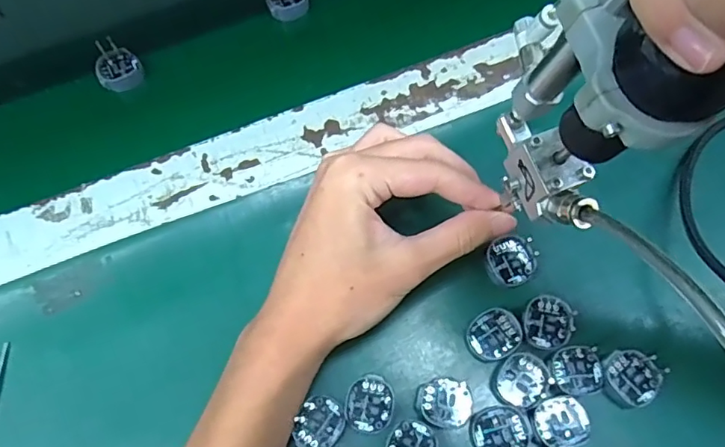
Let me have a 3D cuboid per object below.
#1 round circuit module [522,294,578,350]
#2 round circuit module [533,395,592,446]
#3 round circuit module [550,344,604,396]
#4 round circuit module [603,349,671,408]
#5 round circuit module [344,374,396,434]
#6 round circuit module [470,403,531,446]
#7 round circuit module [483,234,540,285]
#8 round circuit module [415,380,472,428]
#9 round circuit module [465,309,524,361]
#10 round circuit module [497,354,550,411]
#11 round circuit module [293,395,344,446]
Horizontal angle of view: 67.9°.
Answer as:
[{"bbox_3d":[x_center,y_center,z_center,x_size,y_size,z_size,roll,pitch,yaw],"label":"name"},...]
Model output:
[{"bbox_3d":[0.100,0.053,0.289,0.026,0.004,0.028,-1,69,2],"label":"round circuit module"},{"bbox_3d":[0.100,0.100,0.271,0.026,0.004,0.025,-1,69,2],"label":"round circuit module"},{"bbox_3d":[0.113,0.077,0.282,0.026,0.006,0.025,-1,69,2],"label":"round circuit module"},{"bbox_3d":[0.138,0.080,0.277,0.026,0.008,0.028,-1,69,2],"label":"round circuit module"},{"bbox_3d":[0.003,0.093,0.278,0.025,0.004,0.028,4,69,4],"label":"round circuit module"},{"bbox_3d":[0.070,0.105,0.271,0.029,0.004,0.025,-21,70,-5],"label":"round circuit module"},{"bbox_3d":[0.084,0.020,0.301,0.028,0.005,0.026,-1,69,2],"label":"round circuit module"},{"bbox_3d":[0.042,0.092,0.276,0.028,0.004,0.023,4,70,4],"label":"round circuit module"},{"bbox_3d":[0.071,0.059,0.288,0.028,0.004,0.025,-21,70,-5],"label":"round circuit module"},{"bbox_3d":[0.083,0.082,0.280,0.027,0.004,0.025,-1,69,2],"label":"round circuit module"},{"bbox_3d":[-0.022,0.103,0.275,0.025,0.004,0.024,-1,69,2],"label":"round circuit module"}]

